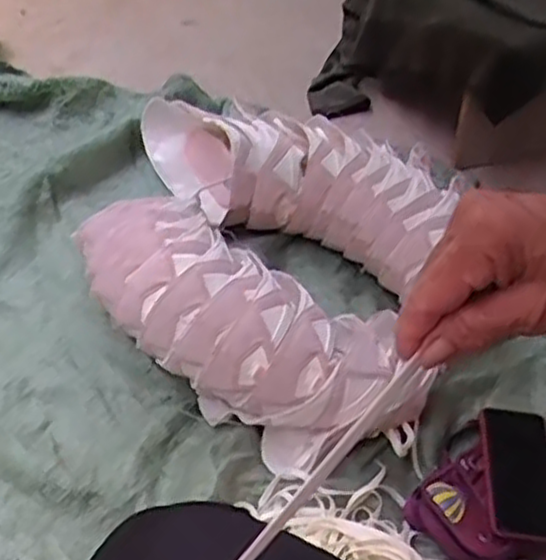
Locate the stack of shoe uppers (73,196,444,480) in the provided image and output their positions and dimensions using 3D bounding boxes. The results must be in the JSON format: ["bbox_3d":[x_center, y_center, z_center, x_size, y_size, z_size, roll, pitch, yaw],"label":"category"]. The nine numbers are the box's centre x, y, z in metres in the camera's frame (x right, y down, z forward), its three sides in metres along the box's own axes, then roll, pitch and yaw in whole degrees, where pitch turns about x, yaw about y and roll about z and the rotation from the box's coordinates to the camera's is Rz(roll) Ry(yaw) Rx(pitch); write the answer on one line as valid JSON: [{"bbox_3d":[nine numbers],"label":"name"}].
[{"bbox_3d":[-0.041,0.058,0.895,0.430,0.145,0.177,36,54,19],"label":"stack of shoe uppers"}]

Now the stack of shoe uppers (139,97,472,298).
[{"bbox_3d":[0.030,-0.154,1.096,0.469,0.136,0.205,22,51,9],"label":"stack of shoe uppers"}]

